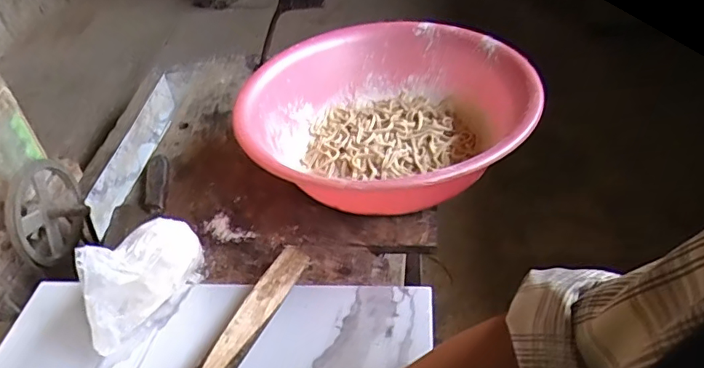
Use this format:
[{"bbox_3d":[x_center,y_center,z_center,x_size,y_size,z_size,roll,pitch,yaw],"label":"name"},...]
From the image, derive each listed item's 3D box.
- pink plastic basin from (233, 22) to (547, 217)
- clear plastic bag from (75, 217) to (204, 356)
[{"bbox_3d":[0.061,-0.087,0.773,0.379,0.139,0.405,-4,39,3],"label":"pink plastic basin"},{"bbox_3d":[-0.240,0.098,0.601,0.061,0.122,0.169,8,41,16],"label":"clear plastic bag"}]

